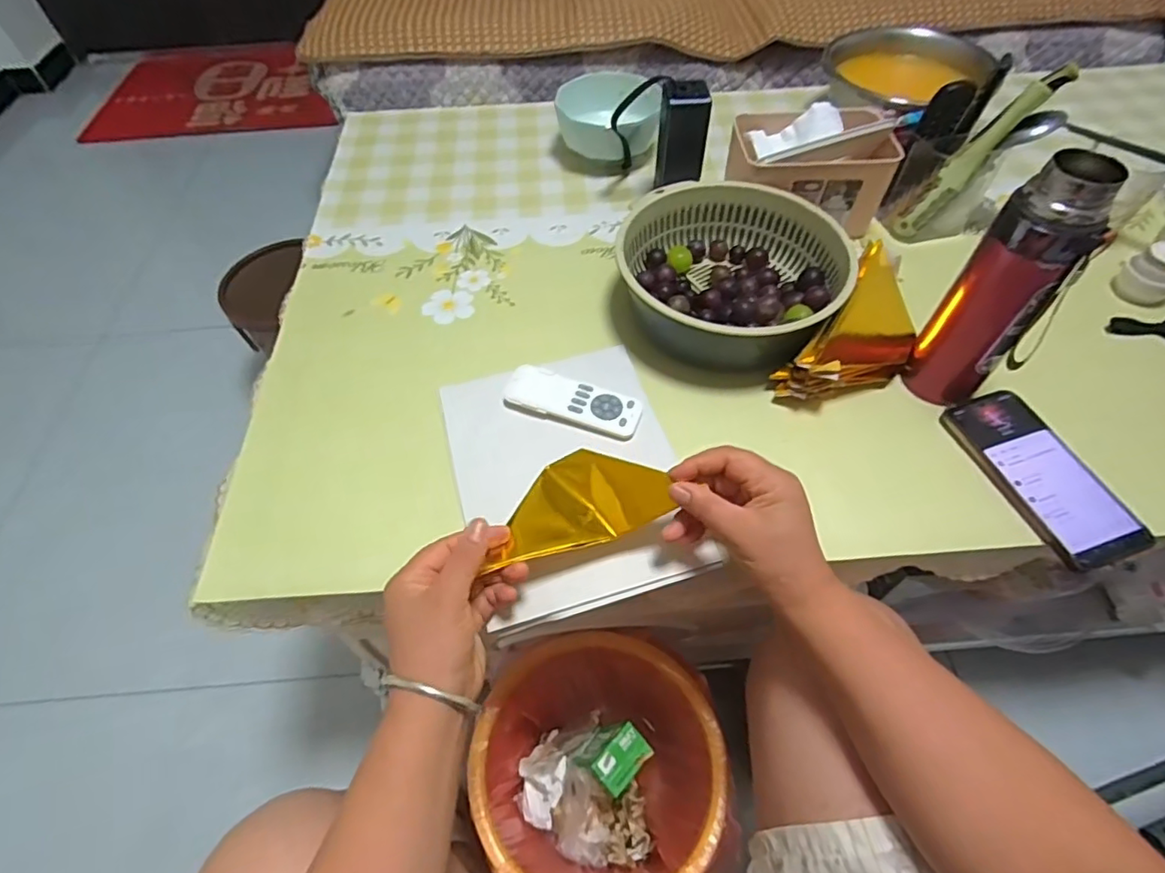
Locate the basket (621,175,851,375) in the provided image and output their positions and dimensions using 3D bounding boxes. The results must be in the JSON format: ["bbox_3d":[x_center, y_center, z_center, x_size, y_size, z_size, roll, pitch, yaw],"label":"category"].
[{"bbox_3d":[0.148,-0.160,0.592,0.220,0.081,0.207,19,58,13],"label":"basket"}]

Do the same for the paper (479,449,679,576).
[{"bbox_3d":[-0.004,0.051,0.454,0.140,0.025,0.072,-14,57,-9],"label":"paper"}]

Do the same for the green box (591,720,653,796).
[{"bbox_3d":[0.044,0.343,0.618,0.063,0.010,0.042,-36,86,-36],"label":"green box"}]

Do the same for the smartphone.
[{"bbox_3d":[0.381,0.029,0.483,0.074,0.016,0.159,-15,57,-10],"label":"smartphone"}]

